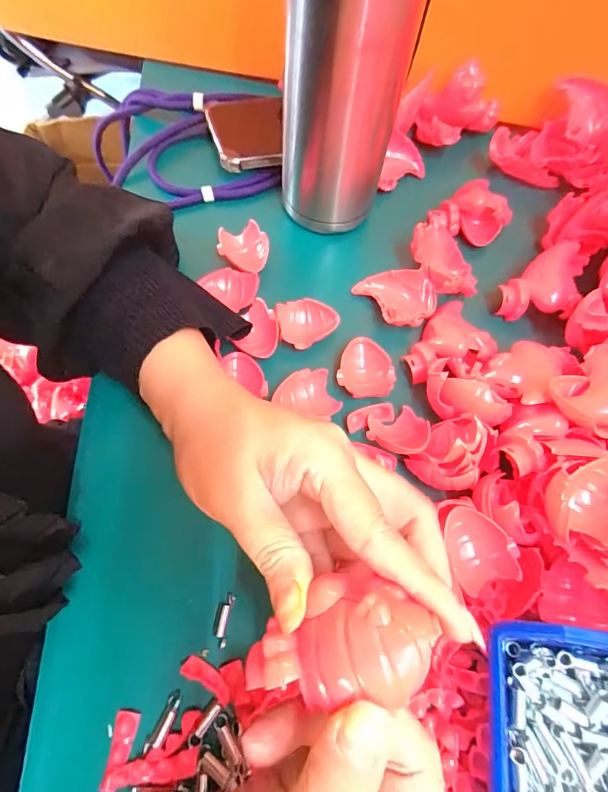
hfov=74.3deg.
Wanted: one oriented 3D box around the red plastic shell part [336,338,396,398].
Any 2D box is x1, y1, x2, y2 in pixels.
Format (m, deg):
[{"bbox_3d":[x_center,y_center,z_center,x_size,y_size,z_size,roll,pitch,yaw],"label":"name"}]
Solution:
[{"bbox_3d":[0.046,-0.020,0.291,0.038,0.011,0.043,10,68,0],"label":"red plastic shell part"}]

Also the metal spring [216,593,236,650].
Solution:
[{"bbox_3d":[-0.045,0.126,0.225,0.006,0.005,0.027,9,68,0],"label":"metal spring"}]

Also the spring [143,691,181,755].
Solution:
[{"bbox_3d":[-0.071,0.166,0.203,0.007,0.004,0.027,26,69,6],"label":"spring"}]

